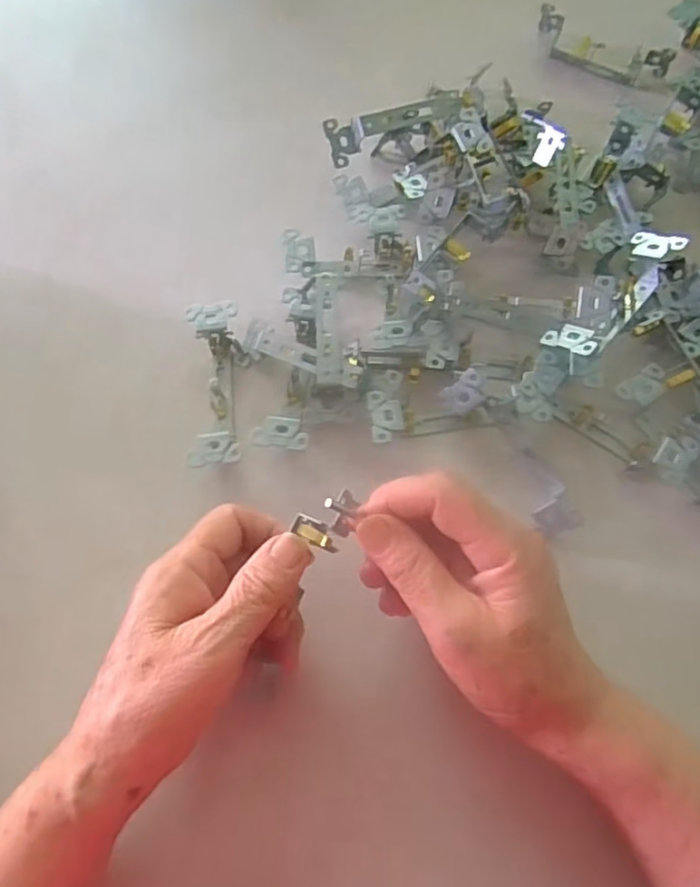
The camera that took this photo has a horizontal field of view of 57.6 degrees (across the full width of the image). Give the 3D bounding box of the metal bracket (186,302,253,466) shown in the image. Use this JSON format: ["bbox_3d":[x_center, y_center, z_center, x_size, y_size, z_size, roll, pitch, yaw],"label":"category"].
[{"bbox_3d":[-0.080,-0.034,0.390,0.031,0.027,0.103,-4,70,-2],"label":"metal bracket"}]

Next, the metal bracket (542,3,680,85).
[{"bbox_3d":[0.190,-0.302,0.484,0.103,0.030,0.021,30,73,10],"label":"metal bracket"}]

